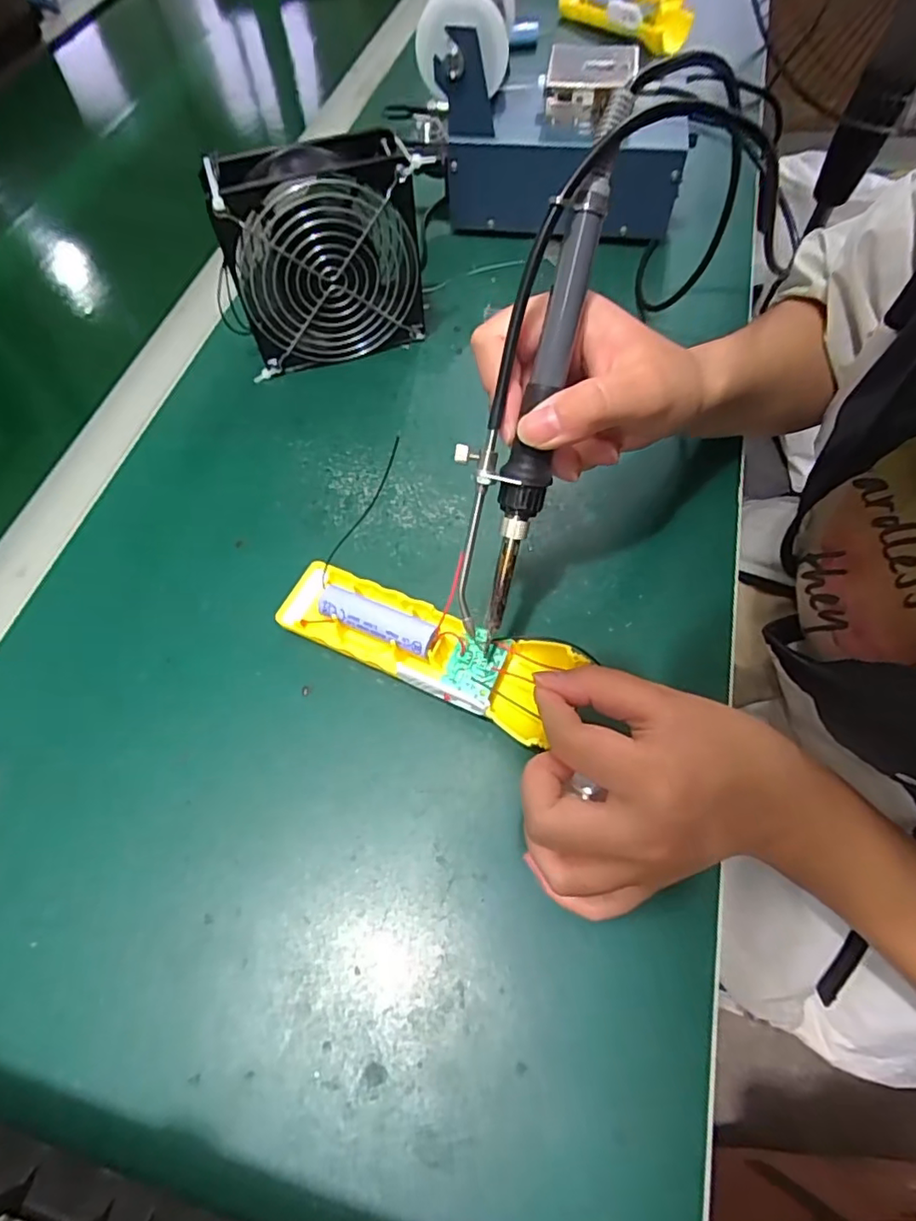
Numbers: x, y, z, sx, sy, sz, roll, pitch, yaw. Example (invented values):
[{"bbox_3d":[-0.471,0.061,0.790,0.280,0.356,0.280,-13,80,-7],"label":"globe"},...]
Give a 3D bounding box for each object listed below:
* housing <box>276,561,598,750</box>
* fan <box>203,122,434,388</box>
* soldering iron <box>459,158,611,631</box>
[{"bbox_3d":[-0.022,0.015,0.304,0.157,0.025,0.052,21,64,17],"label":"housing"},{"bbox_3d":[-0.088,-0.233,0.392,0.126,0.124,0.047,-17,63,-8],"label":"fan"},{"bbox_3d":[0.024,-0.074,0.239,0.033,0.176,0.017,17,21,10],"label":"soldering iron"}]

